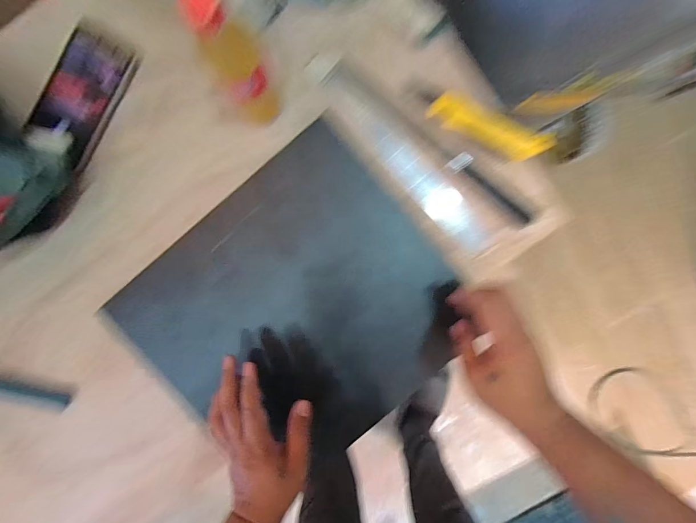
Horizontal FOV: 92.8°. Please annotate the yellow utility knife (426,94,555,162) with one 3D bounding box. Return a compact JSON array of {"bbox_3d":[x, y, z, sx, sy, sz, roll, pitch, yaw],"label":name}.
[{"bbox_3d":[0.173,-0.164,0.408,0.145,0.028,0.038,27,93,-3],"label":"yellow utility knife"}]

